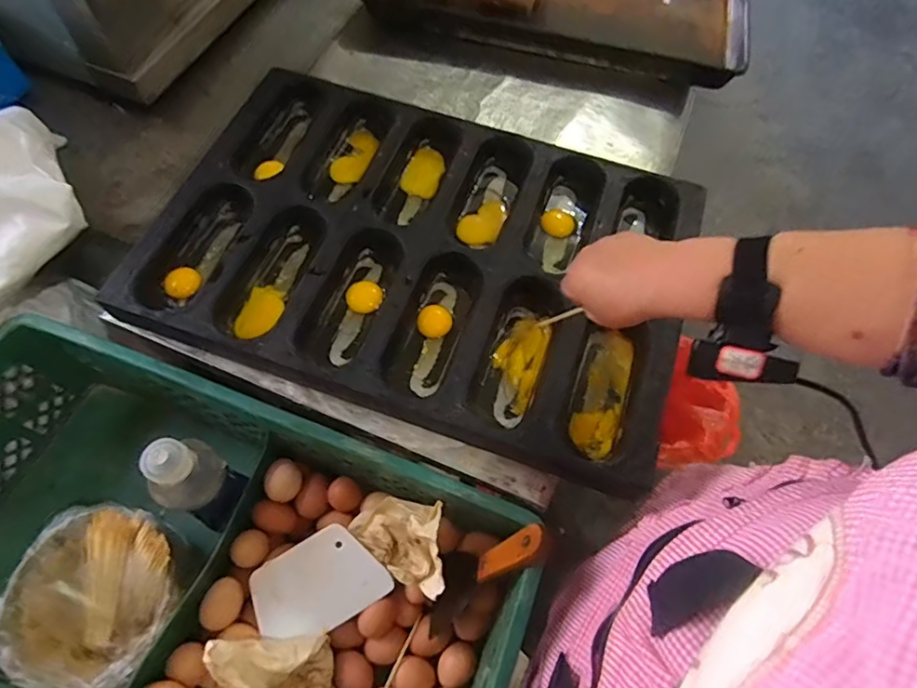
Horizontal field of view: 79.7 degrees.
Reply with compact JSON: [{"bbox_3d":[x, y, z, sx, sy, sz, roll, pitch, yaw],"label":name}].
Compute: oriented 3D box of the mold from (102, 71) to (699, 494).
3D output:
[{"bbox_3d":[-0.035,-0.121,0.653,0.596,0.053,0.425,18,63,6],"label":"mold"}]

